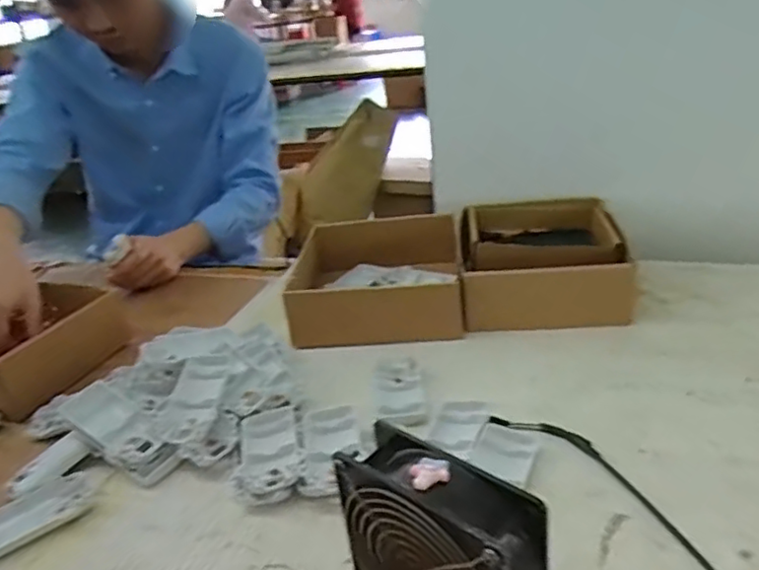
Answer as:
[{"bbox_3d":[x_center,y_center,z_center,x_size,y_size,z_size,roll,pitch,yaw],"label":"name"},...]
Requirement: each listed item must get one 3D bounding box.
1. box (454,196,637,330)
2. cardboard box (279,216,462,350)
[{"bbox_3d":[0.185,-0.031,0.761,0.178,0.080,0.185,-5,26,6],"label":"box"},{"bbox_3d":[0.000,-0.008,0.757,0.196,0.058,0.205,-2,27,11],"label":"cardboard box"}]

